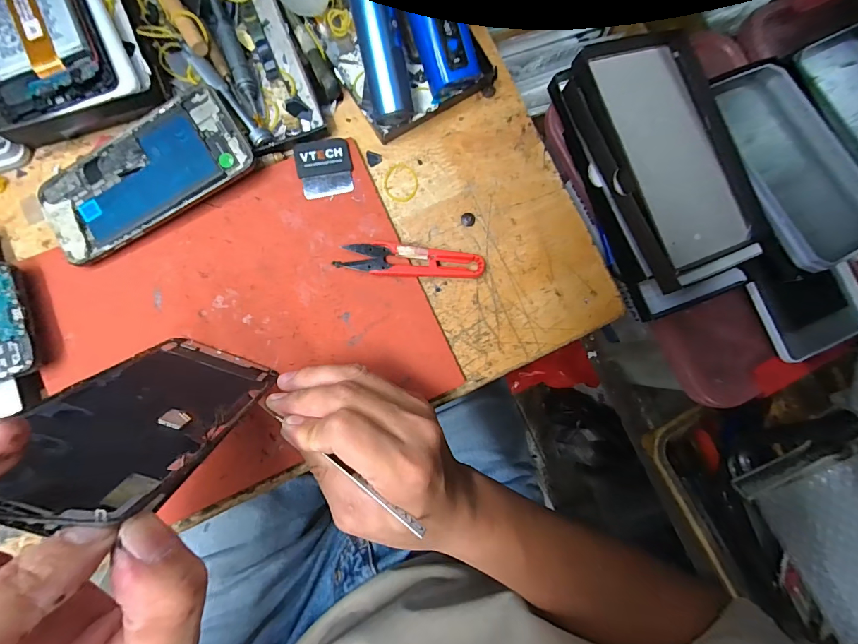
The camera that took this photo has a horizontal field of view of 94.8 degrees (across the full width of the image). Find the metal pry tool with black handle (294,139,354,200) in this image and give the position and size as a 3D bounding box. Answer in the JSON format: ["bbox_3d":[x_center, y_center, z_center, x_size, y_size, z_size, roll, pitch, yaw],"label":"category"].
[{"bbox_3d":[-0.076,-0.113,0.290,0.039,0.006,0.041,-8,85,-7],"label":"metal pry tool with black handle"}]

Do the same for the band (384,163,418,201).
[{"bbox_3d":[-0.021,-0.107,0.299,0.025,0.004,0.030,8,83,-5],"label":"band"}]

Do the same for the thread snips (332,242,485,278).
[{"bbox_3d":[-0.013,-0.045,0.288,0.104,0.009,0.023,3,83,-6],"label":"thread snips"}]

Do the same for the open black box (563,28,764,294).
[{"bbox_3d":[0.176,-0.126,0.301,0.105,0.039,0.188,-20,86,-8],"label":"open black box"}]

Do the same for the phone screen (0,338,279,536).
[{"bbox_3d":[-0.134,0.041,0.196,0.073,0.150,0.011,20,104,-7],"label":"phone screen"}]

